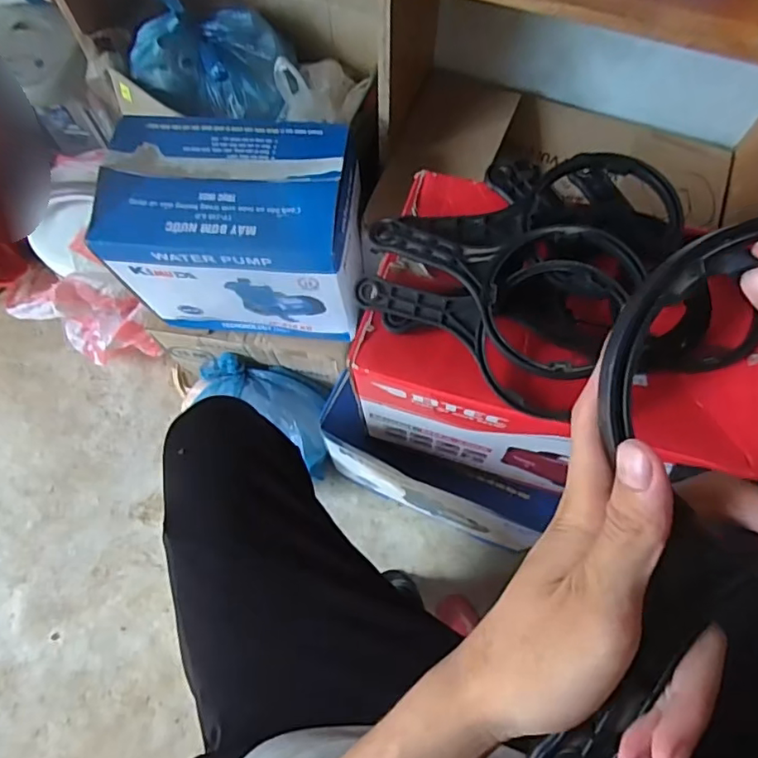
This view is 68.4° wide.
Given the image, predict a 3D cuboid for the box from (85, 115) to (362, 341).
[{"bbox_3d":[-0.193,-0.208,0.810,0.317,0.251,0.198,5,70,3],"label":"box"}]

